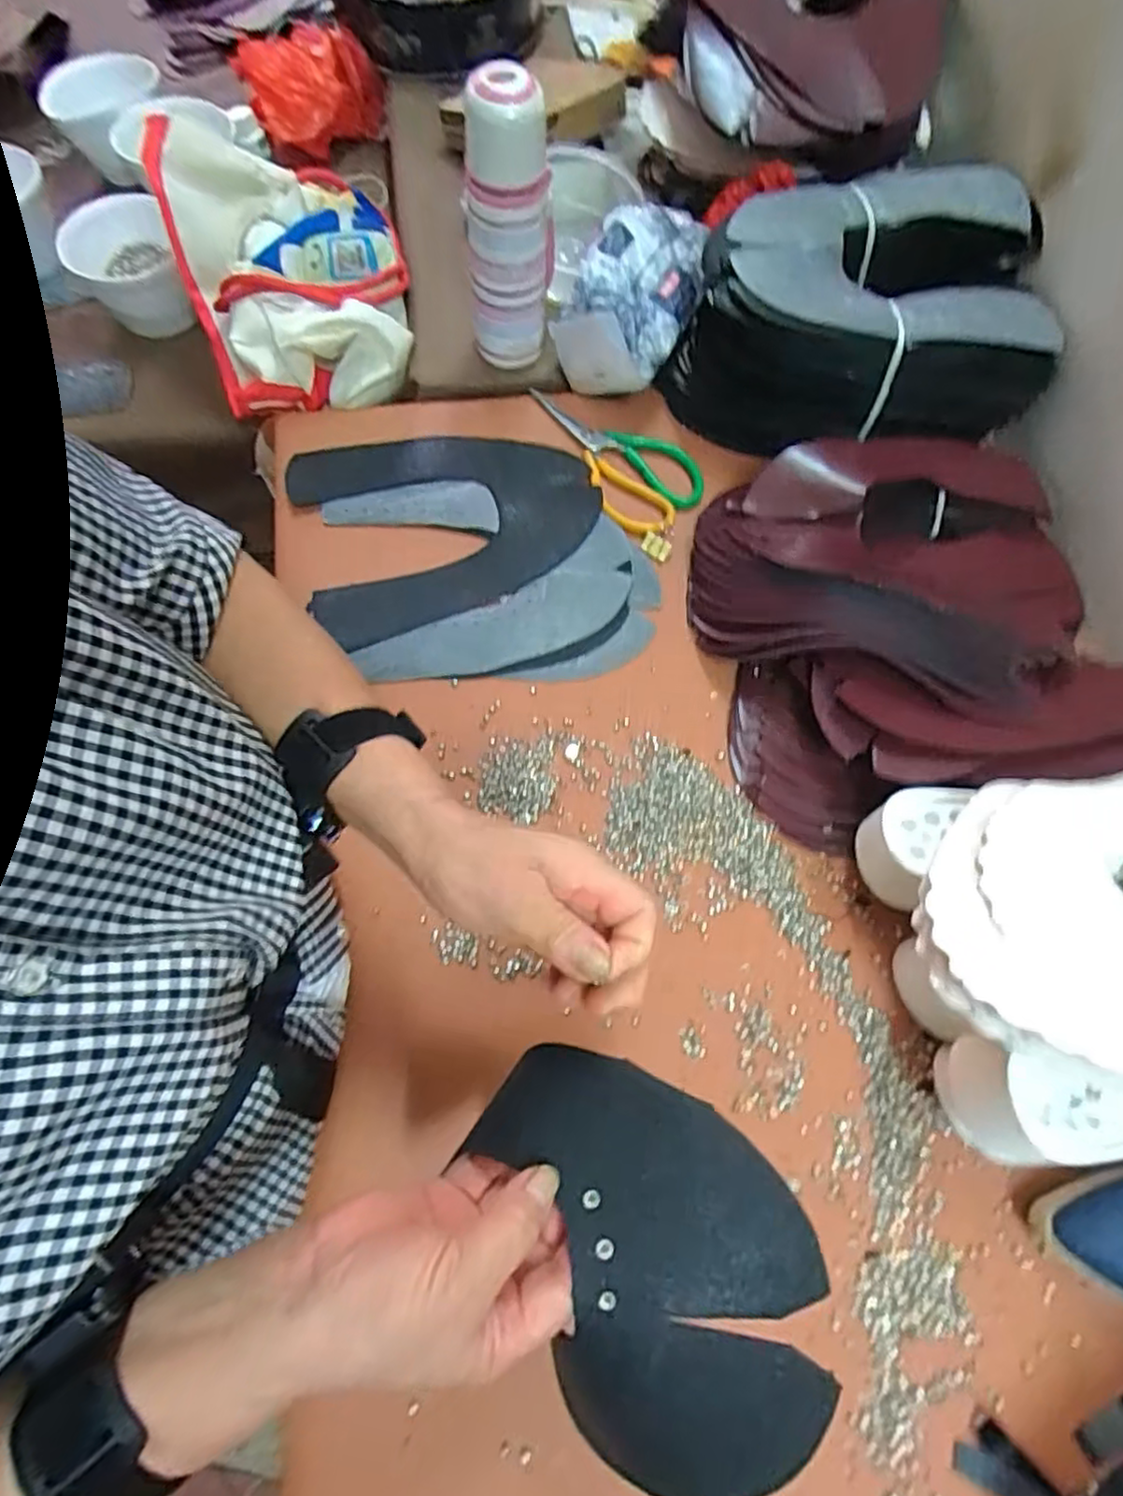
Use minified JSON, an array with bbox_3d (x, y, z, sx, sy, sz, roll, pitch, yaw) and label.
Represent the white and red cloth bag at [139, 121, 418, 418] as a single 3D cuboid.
[{"bbox_3d":[-0.258,-0.471,0.669,0.204,0.099,0.269,-17,71,-9],"label":"white and red cloth bag"}]

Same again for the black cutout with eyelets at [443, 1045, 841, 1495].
[{"bbox_3d":[0.036,0.201,0.283,0.116,0.025,0.161,-32,69,3],"label":"black cutout with eyelets"}]

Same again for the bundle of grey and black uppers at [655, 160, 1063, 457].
[{"bbox_3d":[0.261,-0.381,0.639,0.312,0.139,0.215,-6,70,-5],"label":"bundle of grey and black uppers"}]

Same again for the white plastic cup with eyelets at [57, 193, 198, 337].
[{"bbox_3d":[-0.469,-0.514,0.747,0.109,0.063,0.127,-20,72,-10],"label":"white plastic cup with eyelets"}]

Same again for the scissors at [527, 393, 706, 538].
[{"bbox_3d":[0.046,-0.278,0.656,0.189,0.012,0.100,43,73,12],"label":"scissors"}]

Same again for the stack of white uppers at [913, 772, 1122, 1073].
[{"bbox_3d":[0.349,0.100,0.426,0.275,0.089,0.178,-7,70,-5],"label":"stack of white uppers"}]

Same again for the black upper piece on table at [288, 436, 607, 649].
[{"bbox_3d":[-0.099,-0.207,0.625,0.263,0.011,0.201,-15,73,-5],"label":"black upper piece on table"}]

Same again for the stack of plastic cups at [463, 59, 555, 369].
[{"bbox_3d":[-0.043,-0.431,0.595,0.071,0.226,0.083,0,69,-3],"label":"stack of plastic cups"}]

